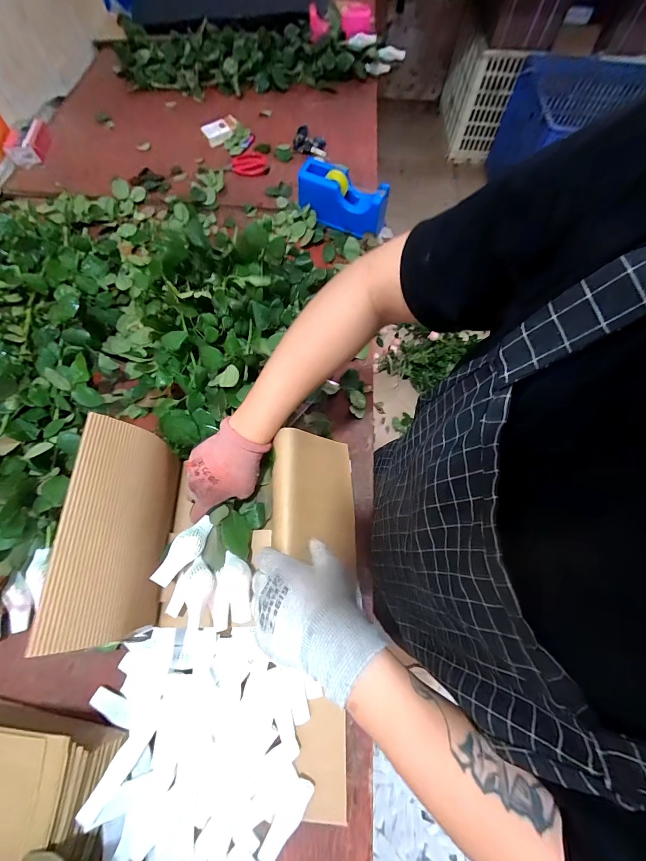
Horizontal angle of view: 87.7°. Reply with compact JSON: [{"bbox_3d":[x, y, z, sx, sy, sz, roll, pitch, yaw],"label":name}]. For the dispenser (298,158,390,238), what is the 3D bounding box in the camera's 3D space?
[{"bbox_3d":[0.043,-0.511,0.753,0.199,0.105,0.061,20,67,7],"label":"dispenser"}]

